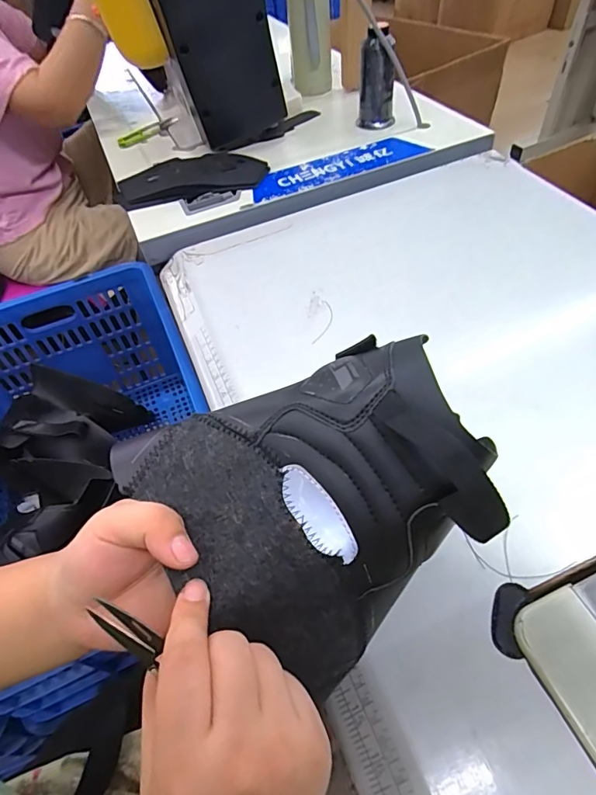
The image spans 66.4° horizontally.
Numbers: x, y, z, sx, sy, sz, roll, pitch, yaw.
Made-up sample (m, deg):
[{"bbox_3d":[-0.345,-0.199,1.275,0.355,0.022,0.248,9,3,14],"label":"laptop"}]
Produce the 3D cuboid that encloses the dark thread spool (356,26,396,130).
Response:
[{"bbox_3d":[0.121,-0.477,0.688,0.056,0.112,0.050,5,52,11],"label":"dark thread spool"}]

